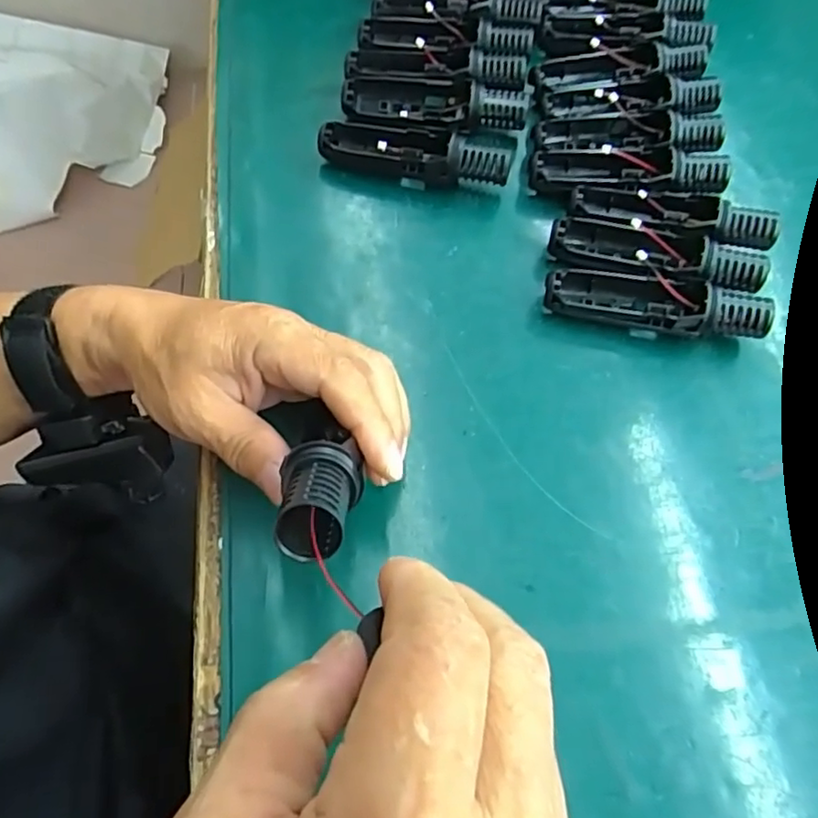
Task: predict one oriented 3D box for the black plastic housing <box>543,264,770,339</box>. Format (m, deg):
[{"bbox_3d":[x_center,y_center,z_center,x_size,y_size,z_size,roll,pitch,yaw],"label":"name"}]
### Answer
[{"bbox_3d":[0.140,-0.060,0.356,0.120,0.032,0.030,14,65,4],"label":"black plastic housing"}]

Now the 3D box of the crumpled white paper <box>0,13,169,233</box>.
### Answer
[{"bbox_3d":[-0.865,-0.611,1.319,0.646,0.221,0.434,-6,65,-5],"label":"crumpled white paper"}]

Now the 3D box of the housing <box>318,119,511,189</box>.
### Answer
[{"bbox_3d":[0.003,-0.162,0.396,0.121,0.037,0.028,13,65,4],"label":"housing"}]

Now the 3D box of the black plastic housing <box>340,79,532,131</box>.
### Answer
[{"bbox_3d":[0.017,-0.204,0.417,0.123,0.030,0.034,10,65,2],"label":"black plastic housing"}]

